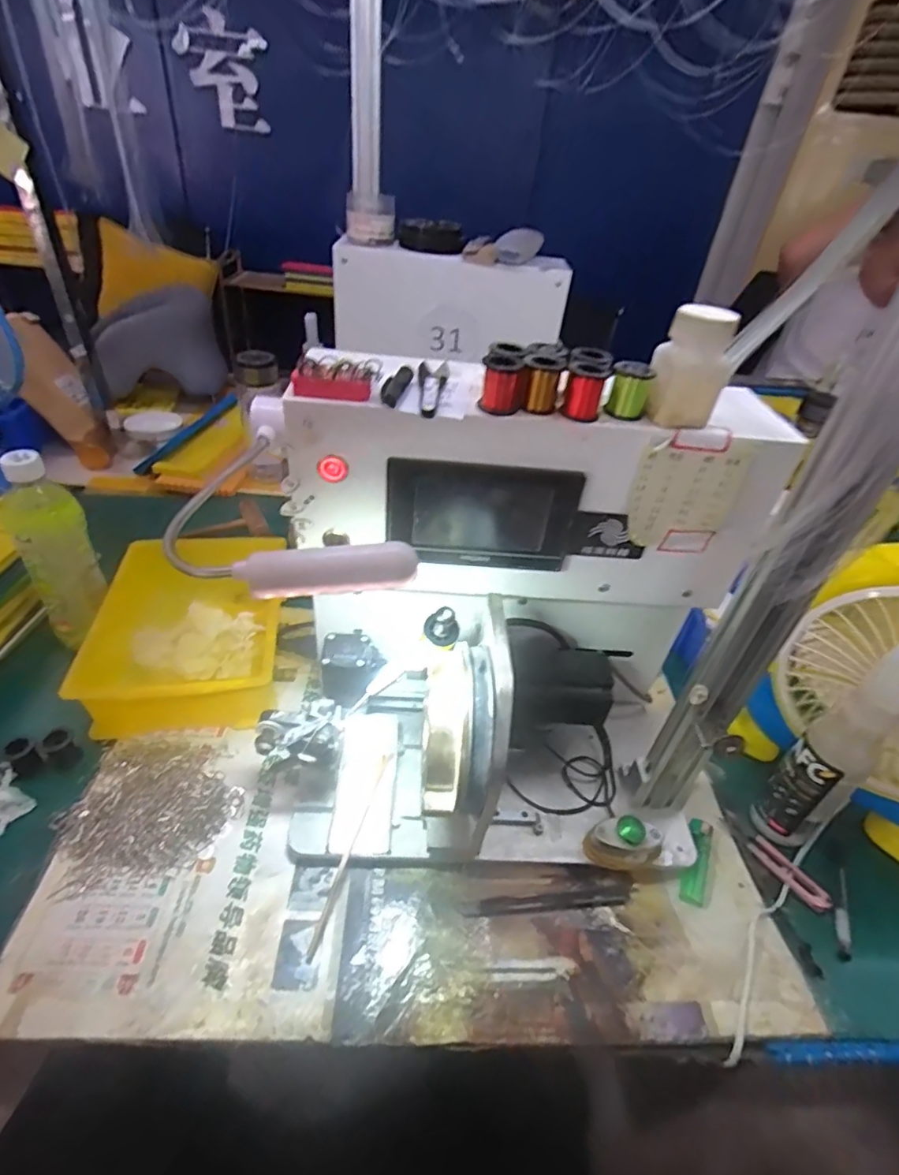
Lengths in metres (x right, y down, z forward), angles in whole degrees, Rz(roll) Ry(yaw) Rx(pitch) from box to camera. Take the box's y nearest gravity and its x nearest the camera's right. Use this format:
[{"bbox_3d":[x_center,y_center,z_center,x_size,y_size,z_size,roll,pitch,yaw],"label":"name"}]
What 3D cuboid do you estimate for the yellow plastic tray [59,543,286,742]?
[{"bbox_3d":[-0.284,0.044,0.608,0.168,0.077,0.241,-3,40,-13],"label":"yellow plastic tray"}]

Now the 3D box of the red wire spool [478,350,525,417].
[{"bbox_3d":[0.036,-0.133,0.358,0.026,0.034,0.033,12,39,6],"label":"red wire spool"}]

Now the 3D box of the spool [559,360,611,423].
[{"bbox_3d":[0.090,-0.131,0.363,0.024,0.034,0.027,19,40,14],"label":"spool"}]

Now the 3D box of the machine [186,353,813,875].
[{"bbox_3d":[0.052,0.048,0.426,0.336,0.343,0.208,0,39,-9],"label":"machine"}]

